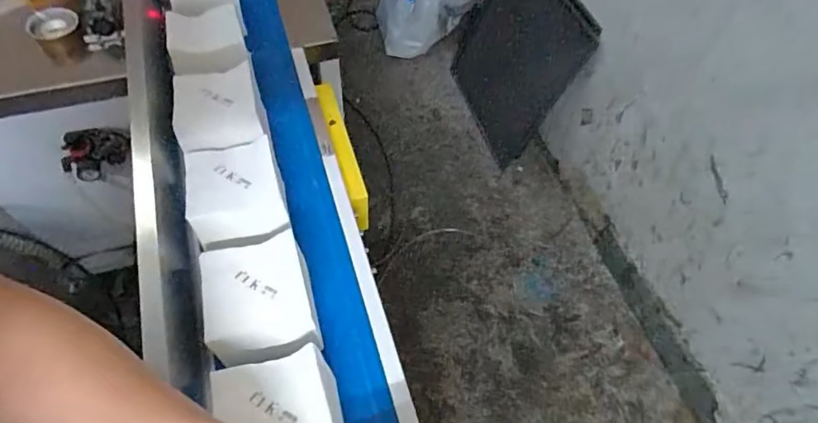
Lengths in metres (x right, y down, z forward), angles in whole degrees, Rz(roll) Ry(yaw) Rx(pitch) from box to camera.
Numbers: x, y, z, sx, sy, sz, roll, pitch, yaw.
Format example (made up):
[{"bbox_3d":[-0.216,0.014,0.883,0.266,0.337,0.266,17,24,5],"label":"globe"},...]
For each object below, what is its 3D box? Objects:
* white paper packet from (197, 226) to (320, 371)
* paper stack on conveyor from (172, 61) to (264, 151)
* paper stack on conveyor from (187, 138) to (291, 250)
[{"bbox_3d":[-0.176,0.105,0.594,0.124,0.060,0.141,-9,58,-10],"label":"white paper packet"},{"bbox_3d":[-0.277,-0.147,0.716,0.113,0.021,0.144,-13,59,-13],"label":"paper stack on conveyor"},{"bbox_3d":[-0.229,-0.027,0.660,0.113,0.035,0.127,-14,59,-13],"label":"paper stack on conveyor"}]

